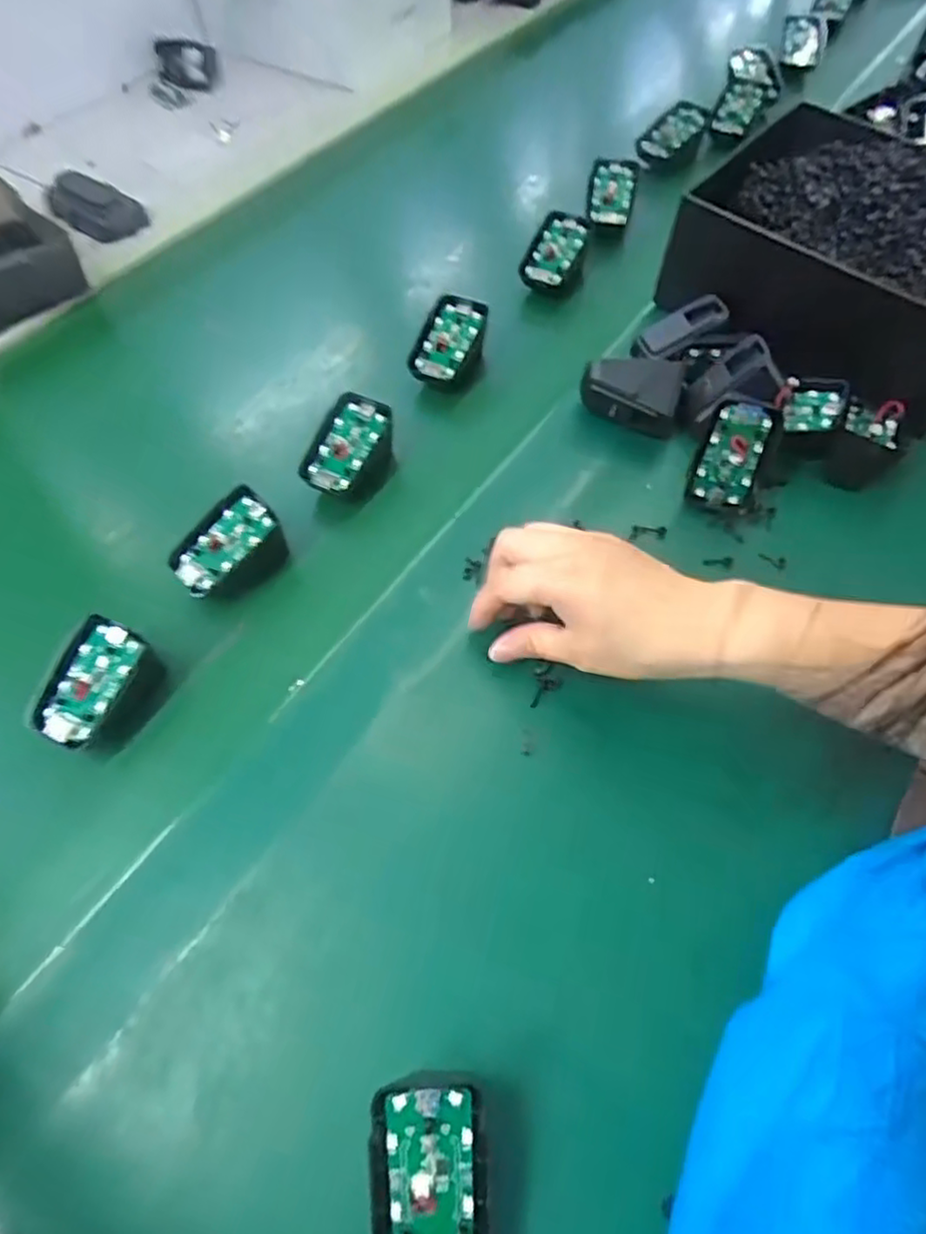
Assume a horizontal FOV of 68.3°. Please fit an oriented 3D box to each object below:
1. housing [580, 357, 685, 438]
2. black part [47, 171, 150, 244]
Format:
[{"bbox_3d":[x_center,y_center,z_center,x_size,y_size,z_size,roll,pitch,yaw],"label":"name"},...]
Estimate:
[{"bbox_3d":[0.118,-0.156,0.477,0.067,0.050,0.029,17,62,15],"label":"housing"},{"bbox_3d":[-0.339,-0.374,0.626,0.107,0.032,0.049,28,66,20],"label":"black part"}]

